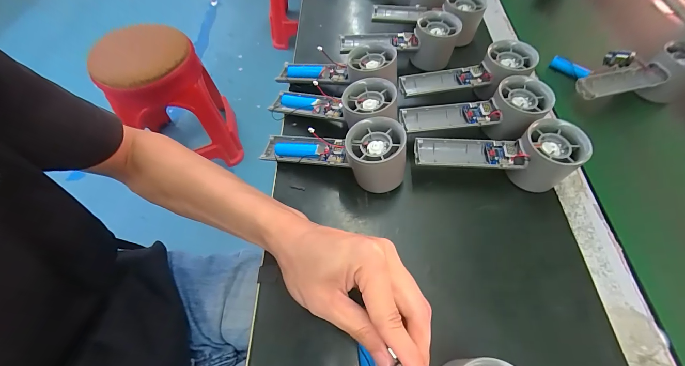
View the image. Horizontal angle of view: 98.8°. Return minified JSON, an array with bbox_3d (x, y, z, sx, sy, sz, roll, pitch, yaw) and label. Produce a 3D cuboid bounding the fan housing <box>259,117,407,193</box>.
[{"bbox_3d":[-0.013,-0.030,0.314,0.160,0.052,0.059,6,58,21],"label":"fan housing"}]

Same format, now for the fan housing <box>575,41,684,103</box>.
[{"bbox_3d":[0.381,-0.133,0.381,0.161,0.052,0.057,-14,60,-9],"label":"fan housing"}]

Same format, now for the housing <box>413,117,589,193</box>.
[{"bbox_3d":[0.158,-0.033,0.308,0.159,0.058,0.054,8,59,4],"label":"housing"}]

